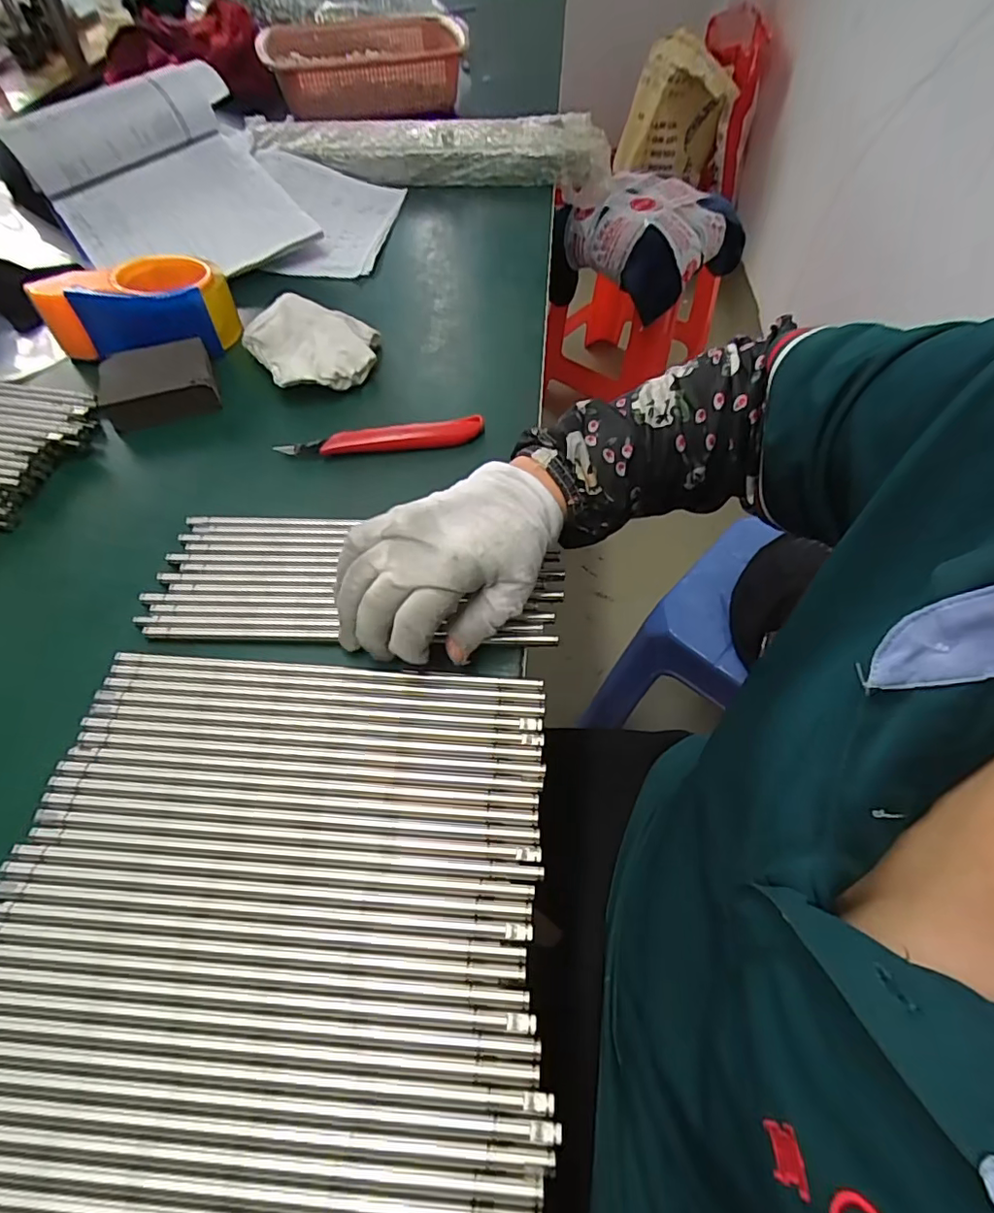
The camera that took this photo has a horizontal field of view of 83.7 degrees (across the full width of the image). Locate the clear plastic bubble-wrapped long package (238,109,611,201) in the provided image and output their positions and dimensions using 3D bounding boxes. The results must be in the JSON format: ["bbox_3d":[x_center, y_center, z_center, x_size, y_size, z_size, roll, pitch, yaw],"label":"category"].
[{"bbox_3d":[-0.080,-0.567,0.692,0.433,0.060,0.082,0,56,0],"label":"clear plastic bubble-wrapped long package"}]

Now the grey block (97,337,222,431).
[{"bbox_3d":[-0.277,-0.184,0.452,0.086,0.026,0.074,-22,59,-15],"label":"grey block"}]

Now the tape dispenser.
[{"bbox_3d":[-0.310,-0.261,0.482,0.145,0.058,0.078,-7,56,-5],"label":"tape dispenser"}]

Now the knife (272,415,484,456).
[{"bbox_3d":[-0.087,-0.127,0.424,0.152,0.016,0.018,-8,57,-6],"label":"knife"}]

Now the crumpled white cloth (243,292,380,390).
[{"bbox_3d":[-0.153,-0.226,0.474,0.098,0.033,0.107,-30,61,-19],"label":"crumpled white cloth"}]

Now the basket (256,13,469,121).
[{"bbox_3d":[-0.197,-0.799,0.819,0.272,0.069,0.231,-9,57,-7],"label":"basket"}]

